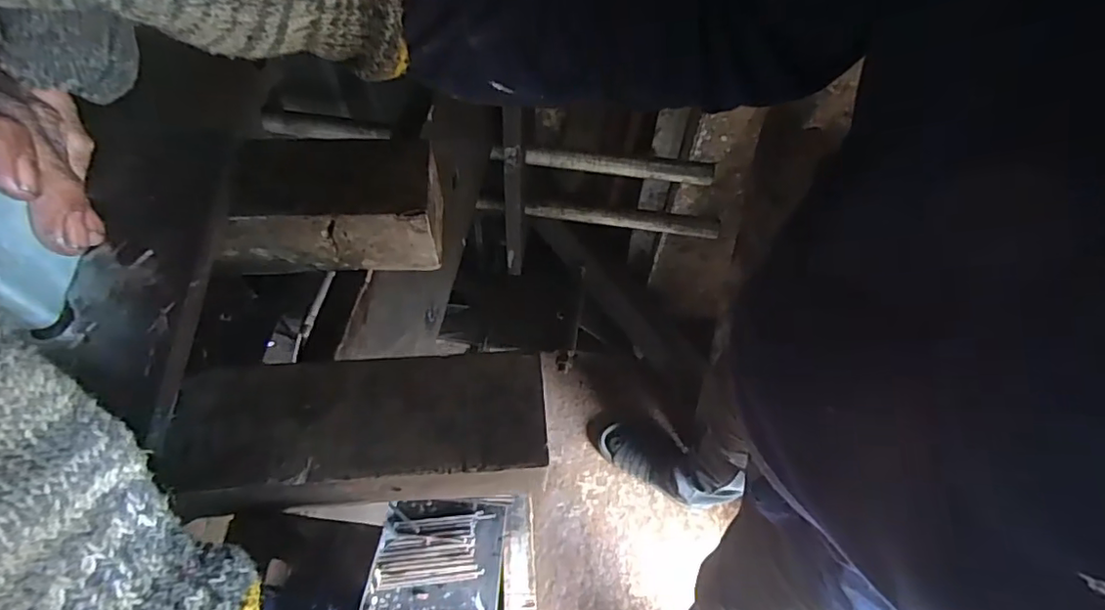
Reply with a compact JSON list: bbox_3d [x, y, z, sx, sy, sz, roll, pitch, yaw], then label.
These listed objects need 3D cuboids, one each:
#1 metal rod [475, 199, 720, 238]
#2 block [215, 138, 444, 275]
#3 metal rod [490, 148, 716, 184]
[{"bbox_3d":[0.060,-0.119,0.751,0.310,0.023,0.027,6,62,0],"label":"metal rod"},{"bbox_3d":[-0.111,-0.051,0.294,0.108,0.046,0.053,-6,63,-6],"label":"block"},{"bbox_3d":[0.058,-0.162,0.665,0.255,0.024,0.017,4,62,-1],"label":"metal rod"}]

